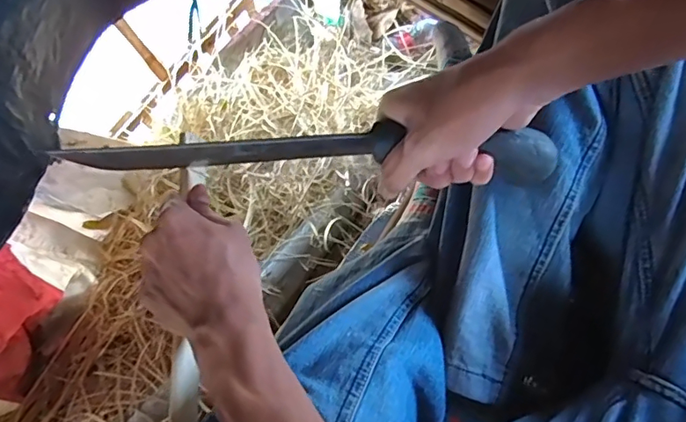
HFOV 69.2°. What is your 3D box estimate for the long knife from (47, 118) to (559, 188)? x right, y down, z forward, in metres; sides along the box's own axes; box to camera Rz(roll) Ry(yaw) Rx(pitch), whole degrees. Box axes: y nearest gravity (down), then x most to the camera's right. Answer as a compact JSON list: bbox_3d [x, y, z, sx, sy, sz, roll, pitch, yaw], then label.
[{"bbox_3d":[-0.038,-0.044,0.395,0.392,0.059,0.024,1,71,10],"label":"long knife"}]

